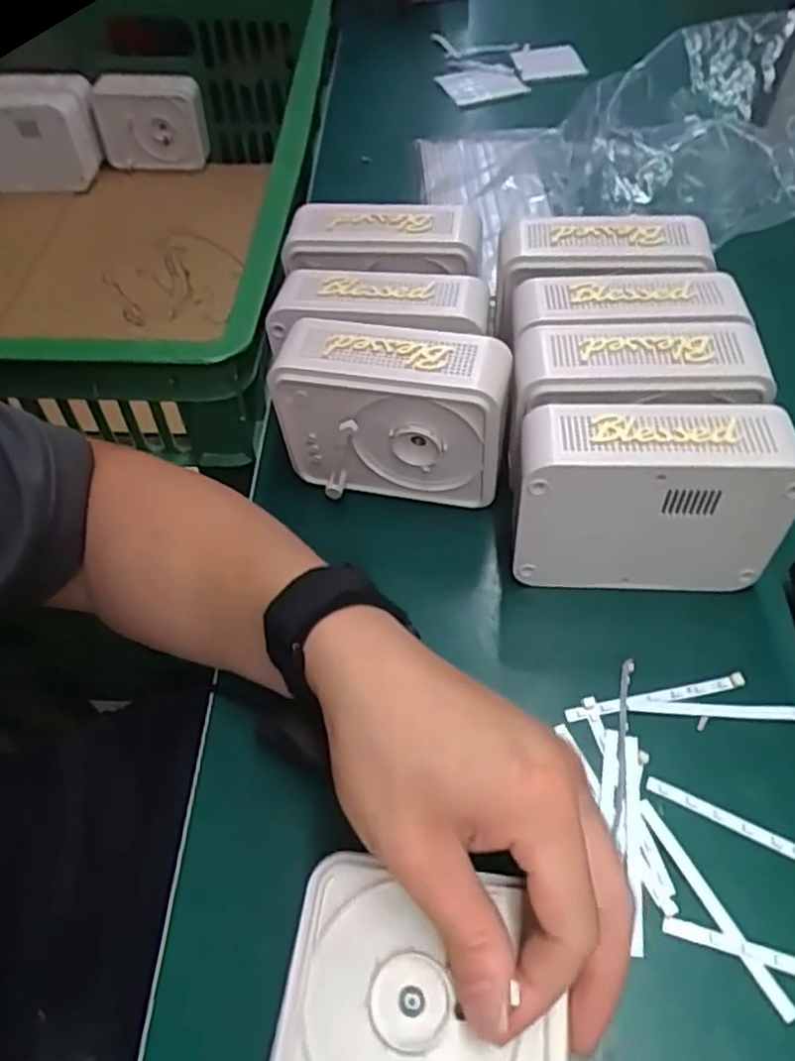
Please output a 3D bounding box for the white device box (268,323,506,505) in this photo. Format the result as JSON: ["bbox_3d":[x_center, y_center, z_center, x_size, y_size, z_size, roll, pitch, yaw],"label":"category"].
[{"bbox_3d":[-0.003,-0.063,0.392,0.123,0.092,0.048,11,54,9],"label":"white device box"}]

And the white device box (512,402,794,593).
[{"bbox_3d":[0.121,-0.016,0.348,0.130,0.096,0.046,3,53,4],"label":"white device box"}]

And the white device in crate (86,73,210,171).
[{"bbox_3d":[-0.313,-0.516,0.880,0.124,0.096,0.057,1,54,4],"label":"white device in crate"}]

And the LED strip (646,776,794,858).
[{"bbox_3d":[0.154,0.130,0.301,0.088,0.004,0.007,21,68,20],"label":"LED strip"}]

